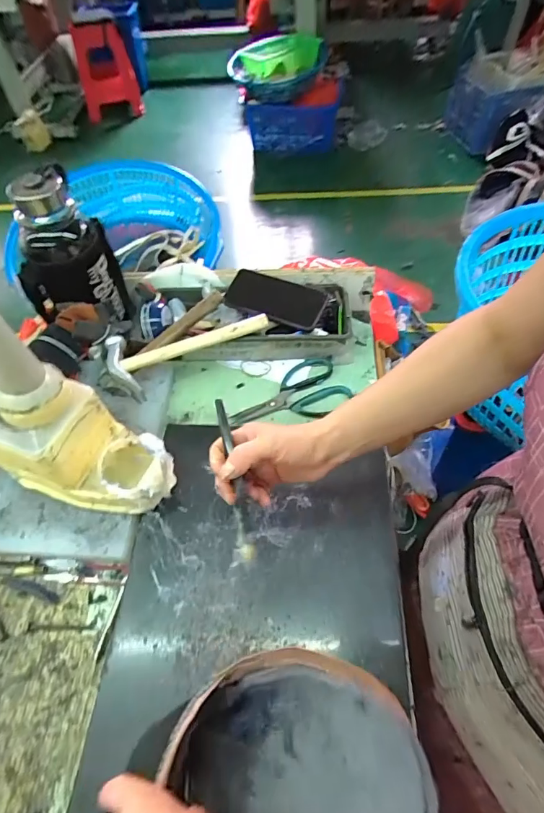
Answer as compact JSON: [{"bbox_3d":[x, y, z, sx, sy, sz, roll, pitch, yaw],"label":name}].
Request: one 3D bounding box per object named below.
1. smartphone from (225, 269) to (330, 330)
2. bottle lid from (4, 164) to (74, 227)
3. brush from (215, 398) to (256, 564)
[{"bbox_3d":[0.006,-0.172,0.680,0.154,0.011,0.073,19,74,10],"label":"smartphone"},{"bbox_3d":[-0.305,-0.279,0.566,0.068,0.054,0.078,-11,55,-5],"label":"bottle lid"},{"bbox_3d":[-0.033,0.062,0.379,0.012,0.012,0.143,-11,73,-4],"label":"brush"}]

